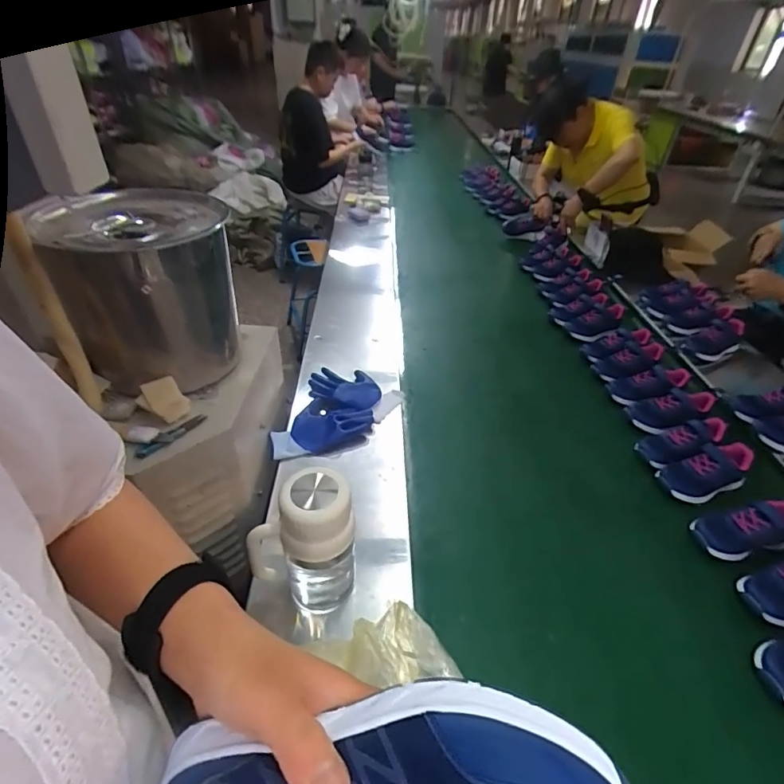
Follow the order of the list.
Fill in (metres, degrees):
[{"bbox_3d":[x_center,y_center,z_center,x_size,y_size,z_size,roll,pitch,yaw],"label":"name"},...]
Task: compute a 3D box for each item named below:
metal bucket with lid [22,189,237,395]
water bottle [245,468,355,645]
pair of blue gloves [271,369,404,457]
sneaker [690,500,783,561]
[{"bbox_3d":[-0.385,-0.162,0.724,0.218,0.239,0.237,2,41,-2],"label":"metal bucket with lid"},{"bbox_3d":[-0.114,0.223,0.607,0.094,0.253,0.124,33,49,30],"label":"water bottle"},{"bbox_3d":[-0.114,0.039,0.968,0.162,0.035,0.264,5,41,1],"label":"pair of blue gloves"},{"bbox_3d":[0.615,0.229,0.759,0.184,0.071,0.082,-13,42,-1],"label":"sneaker"}]

